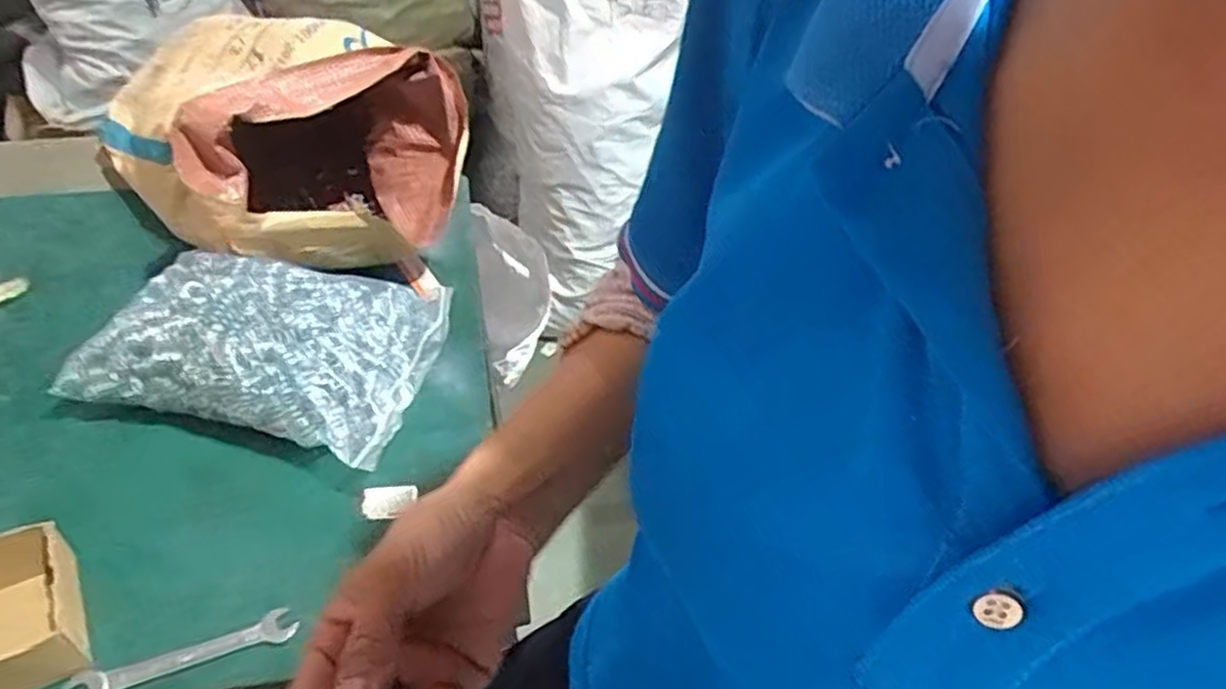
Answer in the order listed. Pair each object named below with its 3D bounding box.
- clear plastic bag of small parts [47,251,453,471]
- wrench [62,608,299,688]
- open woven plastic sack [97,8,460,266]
[{"bbox_3d":[-0.284,-0.009,0.646,0.243,0.086,0.183,10,47,6],"label":"clear plastic bag of small parts"},{"bbox_3d":[-0.281,0.204,0.504,0.130,0.012,0.023,-18,51,-20],"label":"wrench"},{"bbox_3d":[-0.340,-0.218,0.800,0.333,0.233,0.278,36,54,27],"label":"open woven plastic sack"}]

